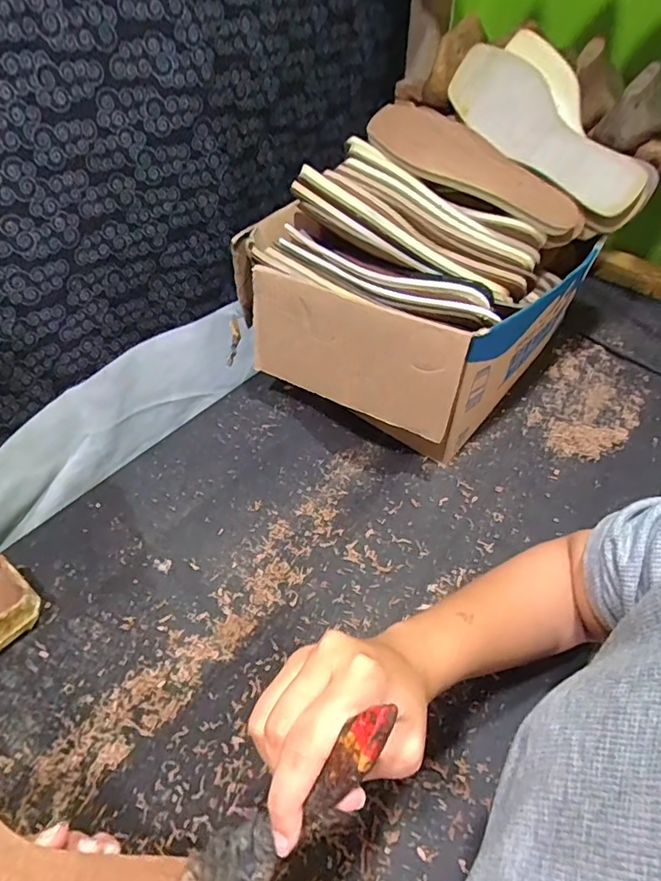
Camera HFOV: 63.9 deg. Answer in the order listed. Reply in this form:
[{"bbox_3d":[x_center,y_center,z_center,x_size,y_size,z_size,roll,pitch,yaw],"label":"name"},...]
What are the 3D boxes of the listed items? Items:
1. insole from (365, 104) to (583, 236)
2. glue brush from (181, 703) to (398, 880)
[{"bbox_3d":[0.156,-0.287,0.557,0.236,0.023,0.107,34,55,9],"label":"insole"},{"bbox_3d":[-0.023,0.167,0.225,0.144,0.014,0.036,-51,58,10],"label":"glue brush"}]

